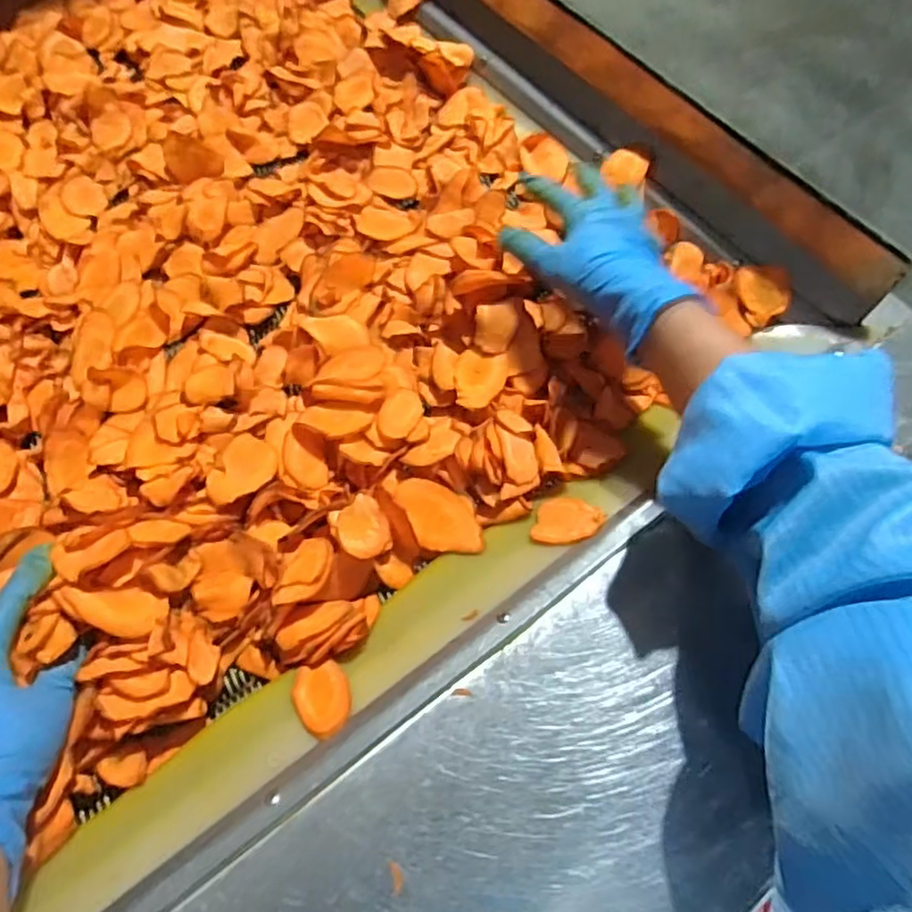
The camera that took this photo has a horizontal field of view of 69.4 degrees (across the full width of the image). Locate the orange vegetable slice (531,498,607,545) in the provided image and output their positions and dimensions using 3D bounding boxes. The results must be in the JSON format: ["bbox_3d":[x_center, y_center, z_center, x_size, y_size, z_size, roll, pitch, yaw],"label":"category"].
[{"bbox_3d":[0.075,0.042,0.438,0.045,0.004,0.041,-4,39,23],"label":"orange vegetable slice"}]

